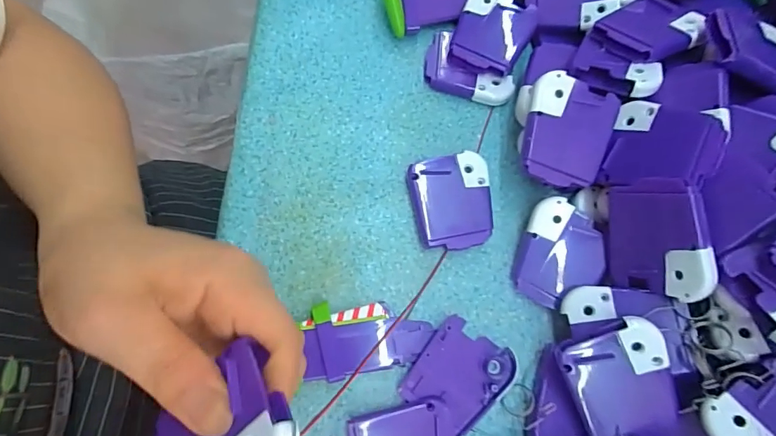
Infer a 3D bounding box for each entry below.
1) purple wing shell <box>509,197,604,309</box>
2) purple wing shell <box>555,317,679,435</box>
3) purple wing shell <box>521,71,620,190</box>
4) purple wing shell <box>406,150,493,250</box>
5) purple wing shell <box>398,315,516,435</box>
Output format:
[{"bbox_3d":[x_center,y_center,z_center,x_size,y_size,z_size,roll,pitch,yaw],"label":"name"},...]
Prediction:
[{"bbox_3d":[0.106,0.022,0.272,0.047,0.013,0.063,16,90,13],"label":"purple wing shell"},{"bbox_3d":[0.123,0.087,0.234,0.051,0.010,0.060,-27,90,17],"label":"purple wing shell"},{"bbox_3d":[0.106,-0.051,0.266,0.051,0.012,0.061,18,91,-4],"label":"purple wing shell"},{"bbox_3d":[0.042,-0.010,0.287,0.050,0.013,0.061,-9,74,-5],"label":"purple wing shell"},{"bbox_3d":[0.042,0.091,0.256,0.051,0.010,0.055,35,75,8],"label":"purple wing shell"}]

